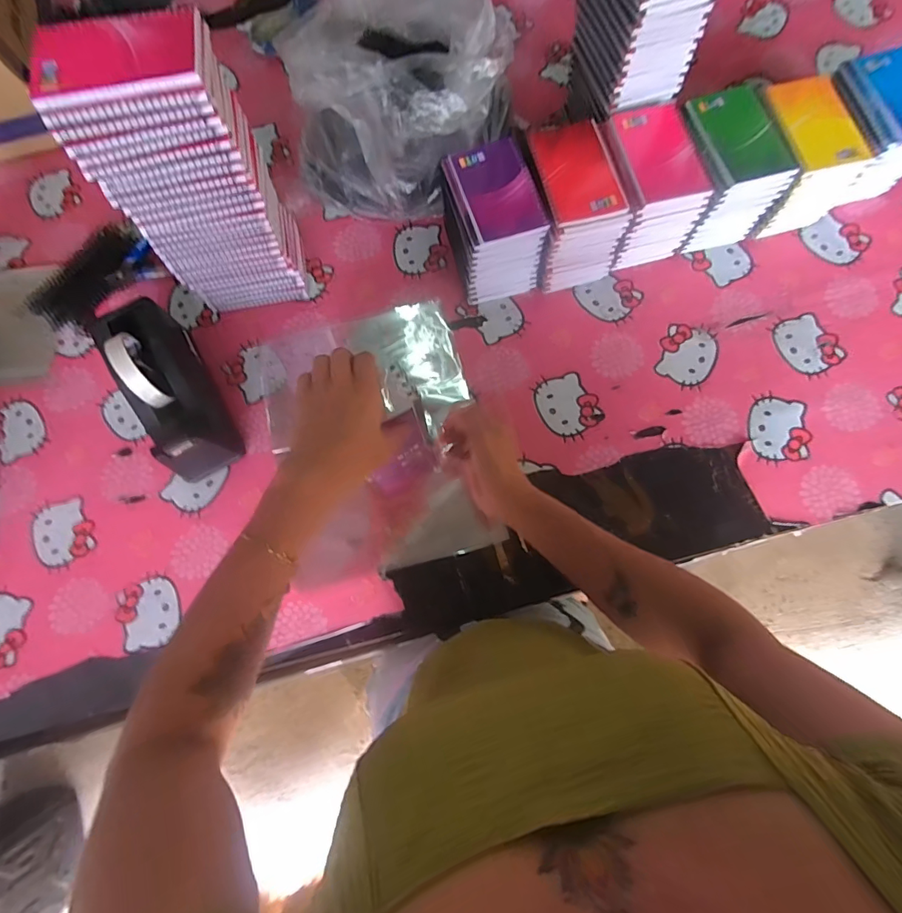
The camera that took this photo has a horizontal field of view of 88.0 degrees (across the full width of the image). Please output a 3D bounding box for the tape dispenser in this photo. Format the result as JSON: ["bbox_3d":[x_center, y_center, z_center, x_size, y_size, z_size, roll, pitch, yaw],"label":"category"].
[{"bbox_3d":[-0.328,-0.079,0.547,0.076,0.118,0.207,-29,77,-6],"label":"tape dispenser"}]

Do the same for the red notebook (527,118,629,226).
[{"bbox_3d":[0.145,-0.323,0.528,0.083,0.010,0.126,-13,76,-2],"label":"red notebook"}]

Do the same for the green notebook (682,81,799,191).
[{"bbox_3d":[0.326,-0.374,0.537,0.089,0.015,0.124,-17,76,-3],"label":"green notebook"}]

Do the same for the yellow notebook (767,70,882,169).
[{"bbox_3d":[0.441,-0.394,0.548,0.105,0.012,0.124,-10,75,-1],"label":"yellow notebook"}]

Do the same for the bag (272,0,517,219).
[{"bbox_3d":[-0.063,-0.443,0.582,0.262,0.214,0.215,23,77,7],"label":"bag"}]

